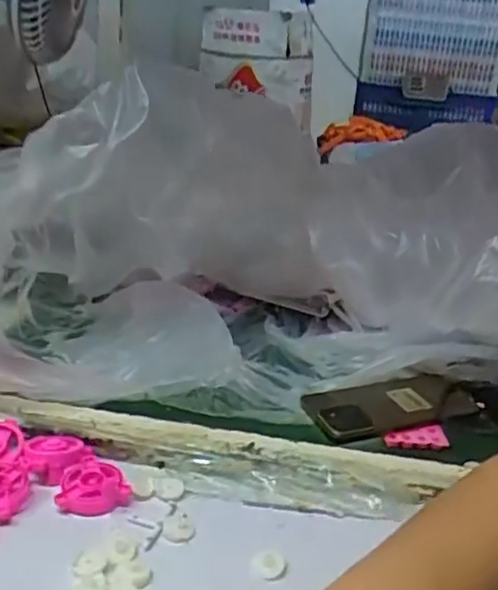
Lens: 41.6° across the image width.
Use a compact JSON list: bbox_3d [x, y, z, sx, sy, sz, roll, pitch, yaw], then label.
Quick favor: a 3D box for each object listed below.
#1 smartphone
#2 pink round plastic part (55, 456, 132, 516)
[{"bbox_3d":[0.144,0.106,0.653,0.177,0.010,0.075,-5,25,-23],"label":"smartphone"},{"bbox_3d":[-0.120,0.147,0.515,0.053,0.018,0.053,2,23,-8],"label":"pink round plastic part"}]

